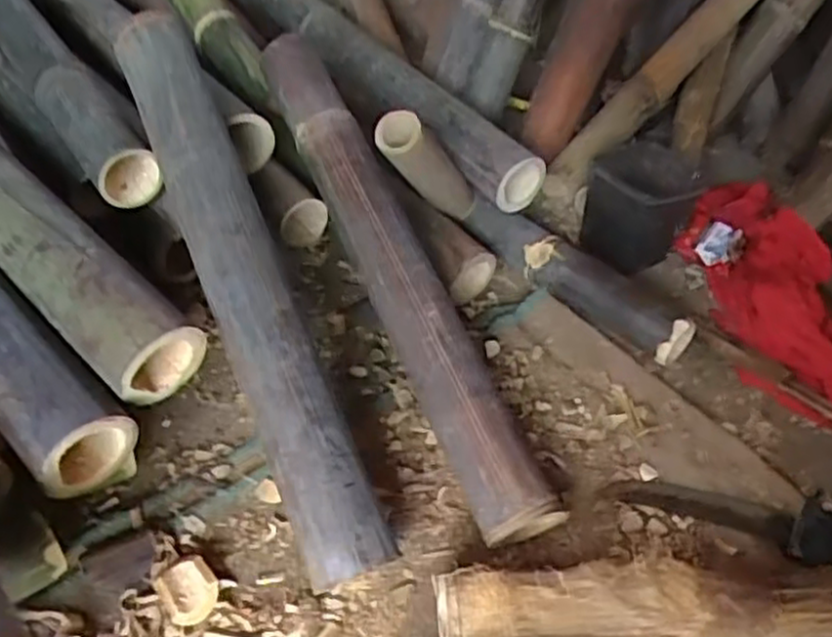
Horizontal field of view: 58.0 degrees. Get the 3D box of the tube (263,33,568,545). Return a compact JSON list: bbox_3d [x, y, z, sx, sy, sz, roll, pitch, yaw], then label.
[{"bbox_3d":[-0.029,-0.075,0.757,0.075,0.060,0.624,-15,63,-24],"label":"tube"}]

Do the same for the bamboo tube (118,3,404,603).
[{"bbox_3d":[-0.146,-0.042,0.652,0.069,0.057,0.540,-17,72,-25],"label":"bamboo tube"}]

